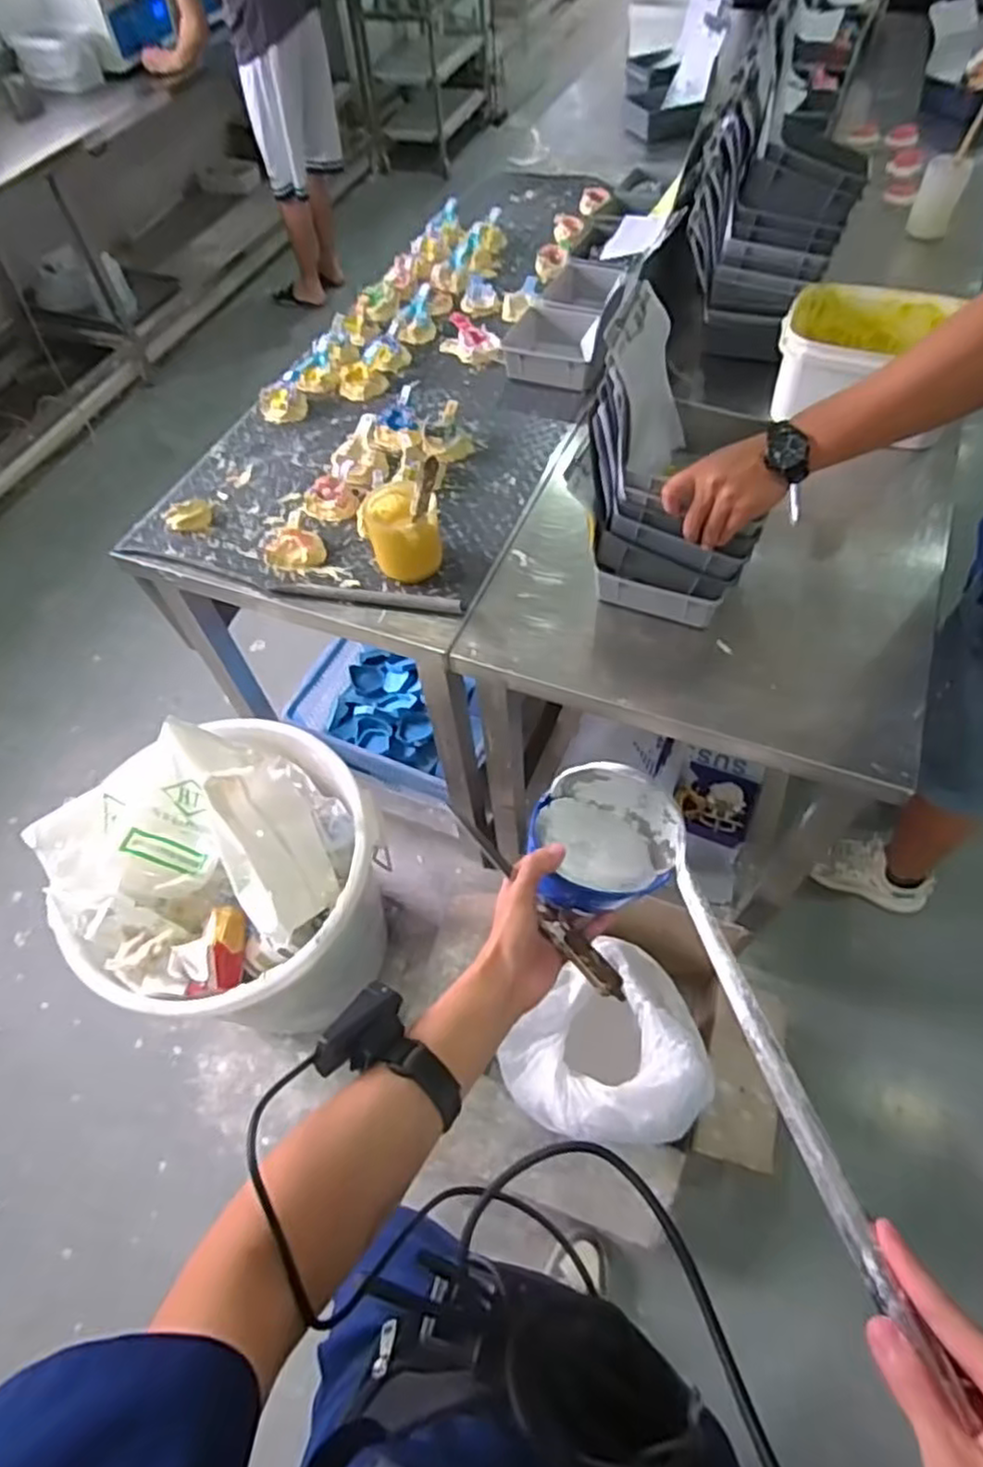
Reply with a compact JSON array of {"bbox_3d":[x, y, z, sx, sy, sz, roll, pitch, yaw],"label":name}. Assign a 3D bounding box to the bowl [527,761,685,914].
[{"bbox_3d":[0.100,0.089,0.610,0.126,0.106,0.097,1,60,3],"label":"bowl"}]

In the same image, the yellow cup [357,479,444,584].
[{"bbox_3d":[-0.133,-0.301,1.040,0.112,0.106,0.136,-14,57,-5],"label":"yellow cup"}]

